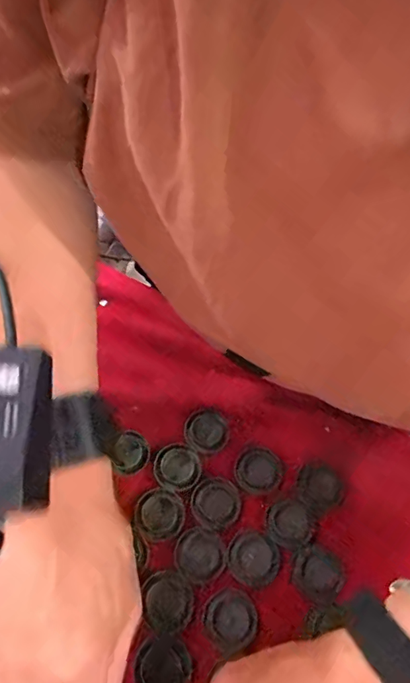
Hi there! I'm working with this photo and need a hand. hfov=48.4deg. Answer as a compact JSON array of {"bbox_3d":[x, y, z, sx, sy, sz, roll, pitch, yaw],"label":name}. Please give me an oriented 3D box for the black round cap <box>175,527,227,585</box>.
[{"bbox_3d":[-0.004,0.138,0.296,0.031,0.004,0.031,0,58,-1],"label":"black round cap"}]

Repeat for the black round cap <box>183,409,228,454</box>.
[{"bbox_3d":[0.001,0.066,0.335,0.032,0.004,0.030,0,58,-1],"label":"black round cap"}]

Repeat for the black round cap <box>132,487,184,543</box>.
[{"bbox_3d":[-0.031,0.116,0.305,0.031,0.004,0.032,0,58,-1],"label":"black round cap"}]

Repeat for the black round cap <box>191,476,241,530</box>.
[{"bbox_3d":[0.008,0.110,0.312,0.033,0.004,0.033,0,58,-1],"label":"black round cap"}]

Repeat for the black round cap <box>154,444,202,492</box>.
[{"bbox_3d":[-0.020,0.088,0.322,0.032,0.004,0.032,0,58,-1],"label":"black round cap"}]

